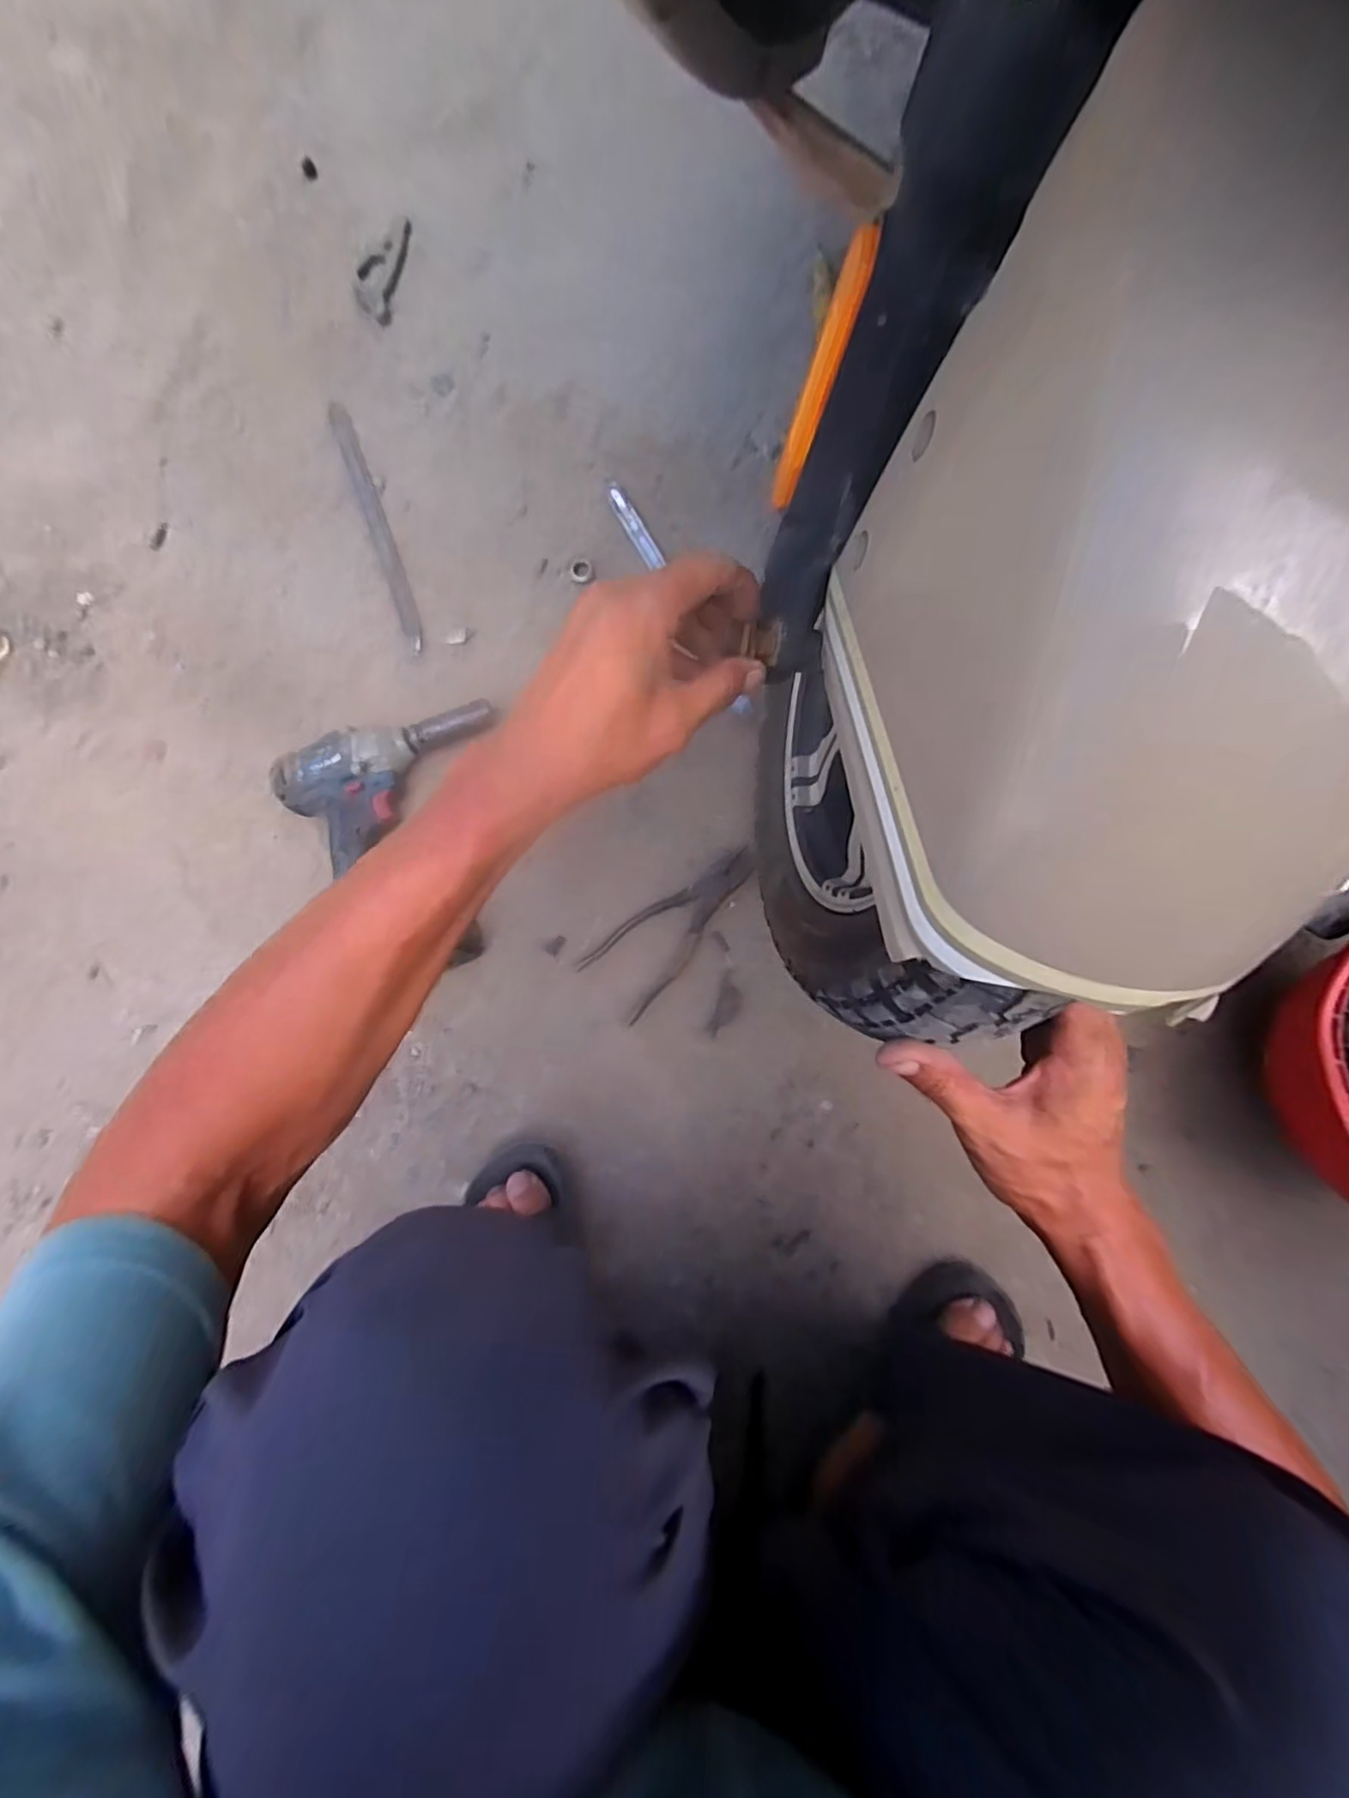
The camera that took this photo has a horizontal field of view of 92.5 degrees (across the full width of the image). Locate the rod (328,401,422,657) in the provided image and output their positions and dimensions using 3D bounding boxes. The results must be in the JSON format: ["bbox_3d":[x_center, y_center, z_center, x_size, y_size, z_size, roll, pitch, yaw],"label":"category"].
[{"bbox_3d":[-0.304,-0.384,0.661,0.023,0.010,0.289,-21,83,1],"label":"rod"}]

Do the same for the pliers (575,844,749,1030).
[{"bbox_3d":[0.001,0.022,0.600,0.182,0.017,0.073,-45,84,-2],"label":"pliers"}]

